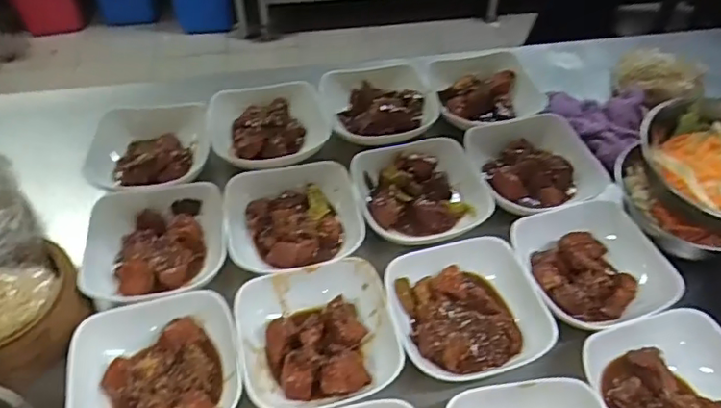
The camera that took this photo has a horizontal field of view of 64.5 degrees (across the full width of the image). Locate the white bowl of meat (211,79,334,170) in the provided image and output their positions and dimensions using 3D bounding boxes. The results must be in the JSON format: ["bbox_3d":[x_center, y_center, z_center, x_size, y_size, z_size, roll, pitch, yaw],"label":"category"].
[{"bbox_3d":[-0.124,-0.102,0.770,0.150,0.047,0.137,-12,49,-12],"label":"white bowl of meat"}]

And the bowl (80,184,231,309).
[{"bbox_3d":[-0.225,0.043,0.634,0.147,0.045,0.146,-8,48,-9],"label":"bowl"}]

